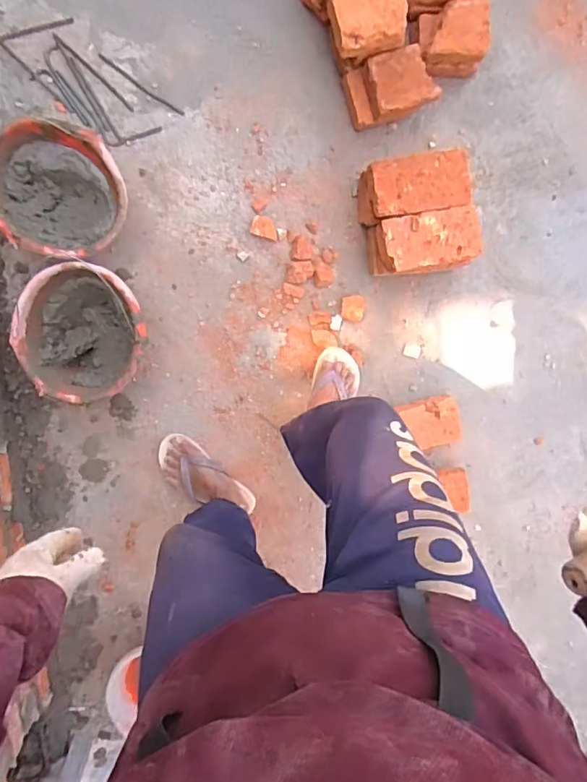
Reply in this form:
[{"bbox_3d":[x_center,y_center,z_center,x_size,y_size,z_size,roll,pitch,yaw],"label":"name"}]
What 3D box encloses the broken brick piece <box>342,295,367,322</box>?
[{"bbox_3d":[0.134,-0.184,1.179,0.052,0.022,0.059,4,98,-7],"label":"broken brick piece"}]

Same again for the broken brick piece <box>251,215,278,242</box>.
[{"bbox_3d":[-0.061,-0.353,1.142,0.058,0.015,0.044,13,97,-8],"label":"broken brick piece"}]

